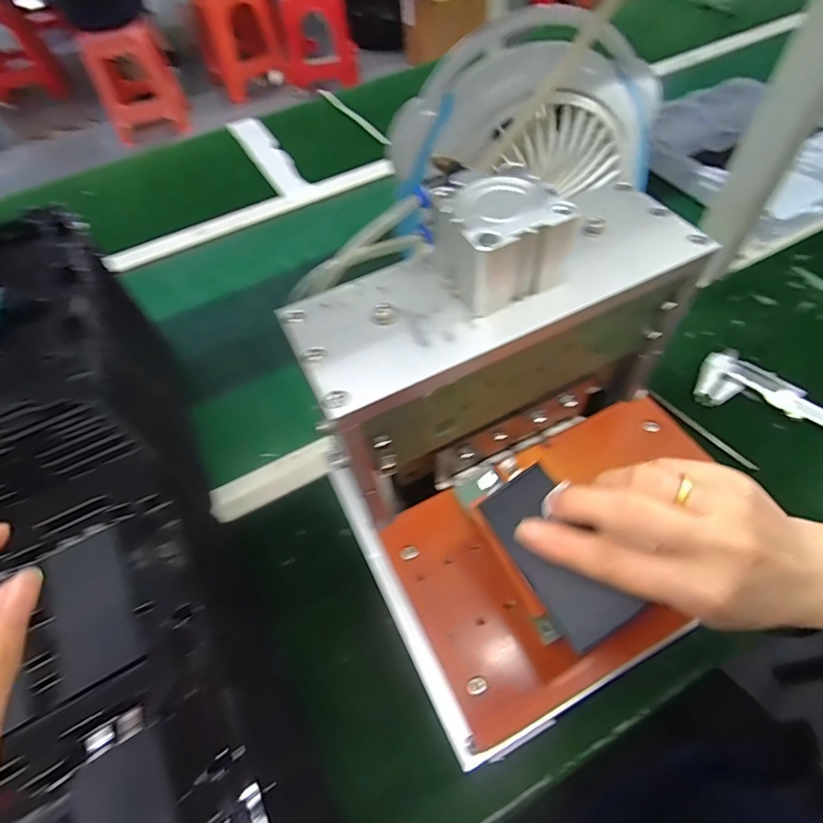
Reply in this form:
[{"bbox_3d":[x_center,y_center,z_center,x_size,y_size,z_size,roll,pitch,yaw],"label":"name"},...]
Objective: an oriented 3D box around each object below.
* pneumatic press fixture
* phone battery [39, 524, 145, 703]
[{"bbox_3d":[0.082,0.015,0.272,0.221,0.211,0.213,-25,58,-12],"label":"pneumatic press fixture"},{"bbox_3d":[-0.180,0.109,0.269,0.043,0.006,0.082,-27,58,-13],"label":"phone battery"}]

